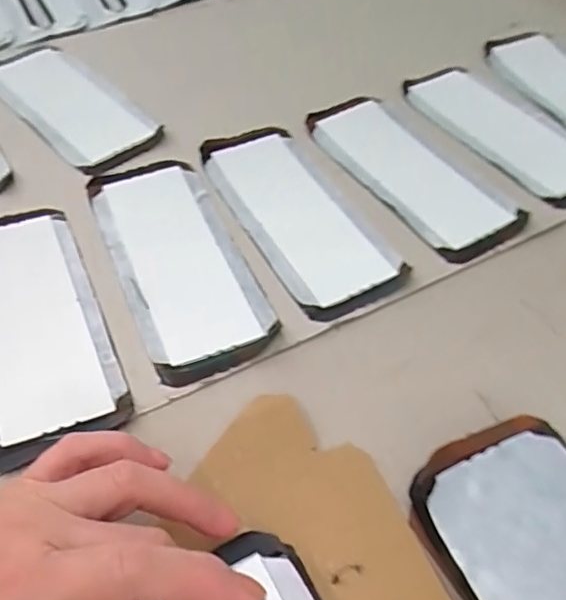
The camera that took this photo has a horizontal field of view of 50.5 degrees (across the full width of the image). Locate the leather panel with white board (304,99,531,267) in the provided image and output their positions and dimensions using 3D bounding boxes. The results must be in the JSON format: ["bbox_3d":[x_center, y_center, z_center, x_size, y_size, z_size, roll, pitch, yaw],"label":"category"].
[{"bbox_3d":[0.085,-0.088,0.403,0.067,0.007,0.160,-27,57,-22],"label":"leather panel with white board"}]

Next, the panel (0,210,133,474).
[{"bbox_3d":[-0.133,0.008,0.315,0.069,0.006,0.158,-19,54,-16],"label":"panel"}]

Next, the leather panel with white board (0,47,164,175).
[{"bbox_3d":[-0.157,-0.147,0.447,0.075,0.014,0.165,-36,61,-27],"label":"leather panel with white board"}]

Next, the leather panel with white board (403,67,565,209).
[{"bbox_3d":[0.160,-0.124,0.436,0.069,0.006,0.162,-29,57,-22],"label":"leather panel with white board"}]

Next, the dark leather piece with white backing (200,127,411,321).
[{"bbox_3d":[0.010,-0.055,0.374,0.067,0.009,0.158,-22,55,-18],"label":"dark leather piece with white backing"}]

